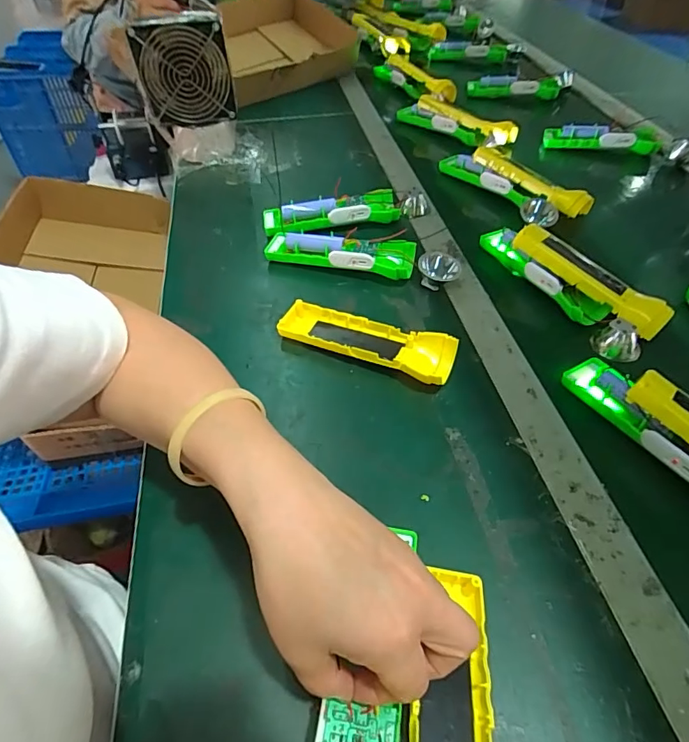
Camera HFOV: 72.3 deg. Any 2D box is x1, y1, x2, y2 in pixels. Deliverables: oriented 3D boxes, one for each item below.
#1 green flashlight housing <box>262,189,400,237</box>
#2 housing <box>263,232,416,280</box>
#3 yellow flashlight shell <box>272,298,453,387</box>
[{"bbox_3d":[-0.017,-0.190,0.575,0.160,0.035,0.045,-8,48,-7],"label":"green flashlight housing"},{"bbox_3d":[-0.007,-0.128,0.523,0.163,0.033,0.039,10,49,10],"label":"housing"},{"bbox_3d":[0.018,-0.027,0.438,0.162,0.026,0.046,19,51,17],"label":"yellow flashlight shell"}]

